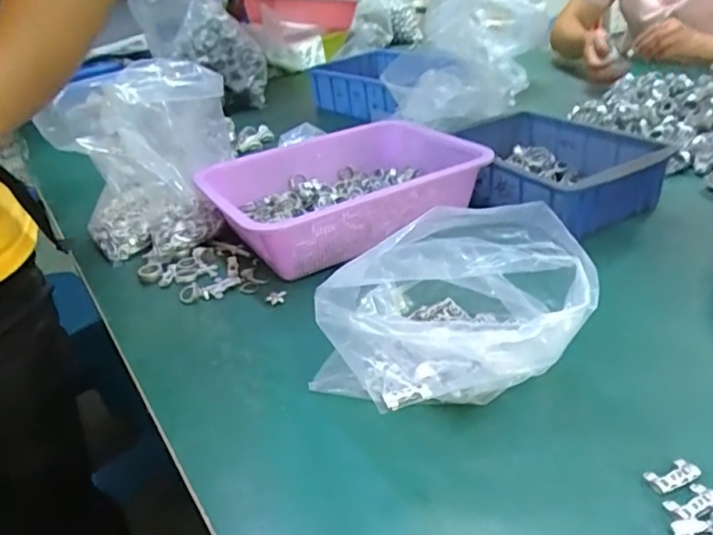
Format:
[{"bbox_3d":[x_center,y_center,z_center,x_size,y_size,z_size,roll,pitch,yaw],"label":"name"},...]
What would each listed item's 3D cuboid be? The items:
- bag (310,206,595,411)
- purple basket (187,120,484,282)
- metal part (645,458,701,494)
[{"bbox_3d":[0.055,0.029,0.411,0.183,0.128,0.152,-10,30,-5],"label":"bag"},{"bbox_3d":[-0.019,-0.094,0.680,0.303,0.082,0.234,-21,34,-23],"label":"purple basket"},{"bbox_3d":[0.191,0.126,0.339,0.033,0.006,0.015,-15,31,-13],"label":"metal part"}]

